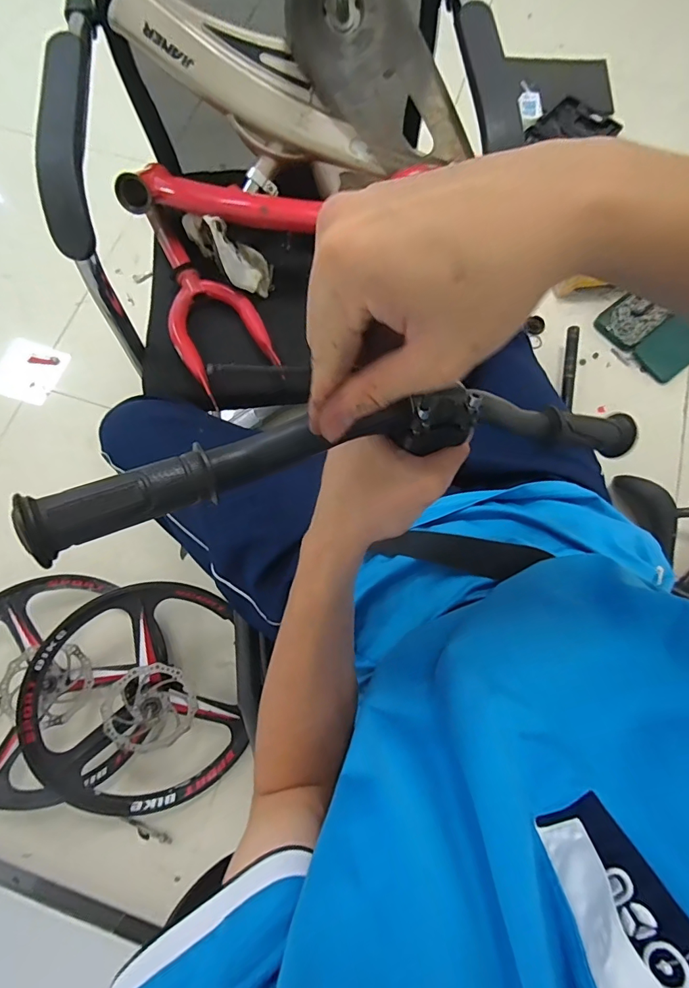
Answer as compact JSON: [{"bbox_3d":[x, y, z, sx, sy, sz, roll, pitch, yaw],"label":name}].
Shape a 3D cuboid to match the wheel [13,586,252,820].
[{"bbox_3d":[-0.379,0.377,0.818,0.360,0.113,0.405,-6,89,-20],"label":"wheel"}]

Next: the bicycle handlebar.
[{"bbox_3d":[0.042,-0.031,0.256,0.396,0.055,0.043,-12,74,-21],"label":"bicycle handlebar"}]

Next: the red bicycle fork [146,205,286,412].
[{"bbox_3d":[-0.207,-0.282,0.629,0.118,0.034,0.350,-27,74,-8],"label":"red bicycle fork"}]

